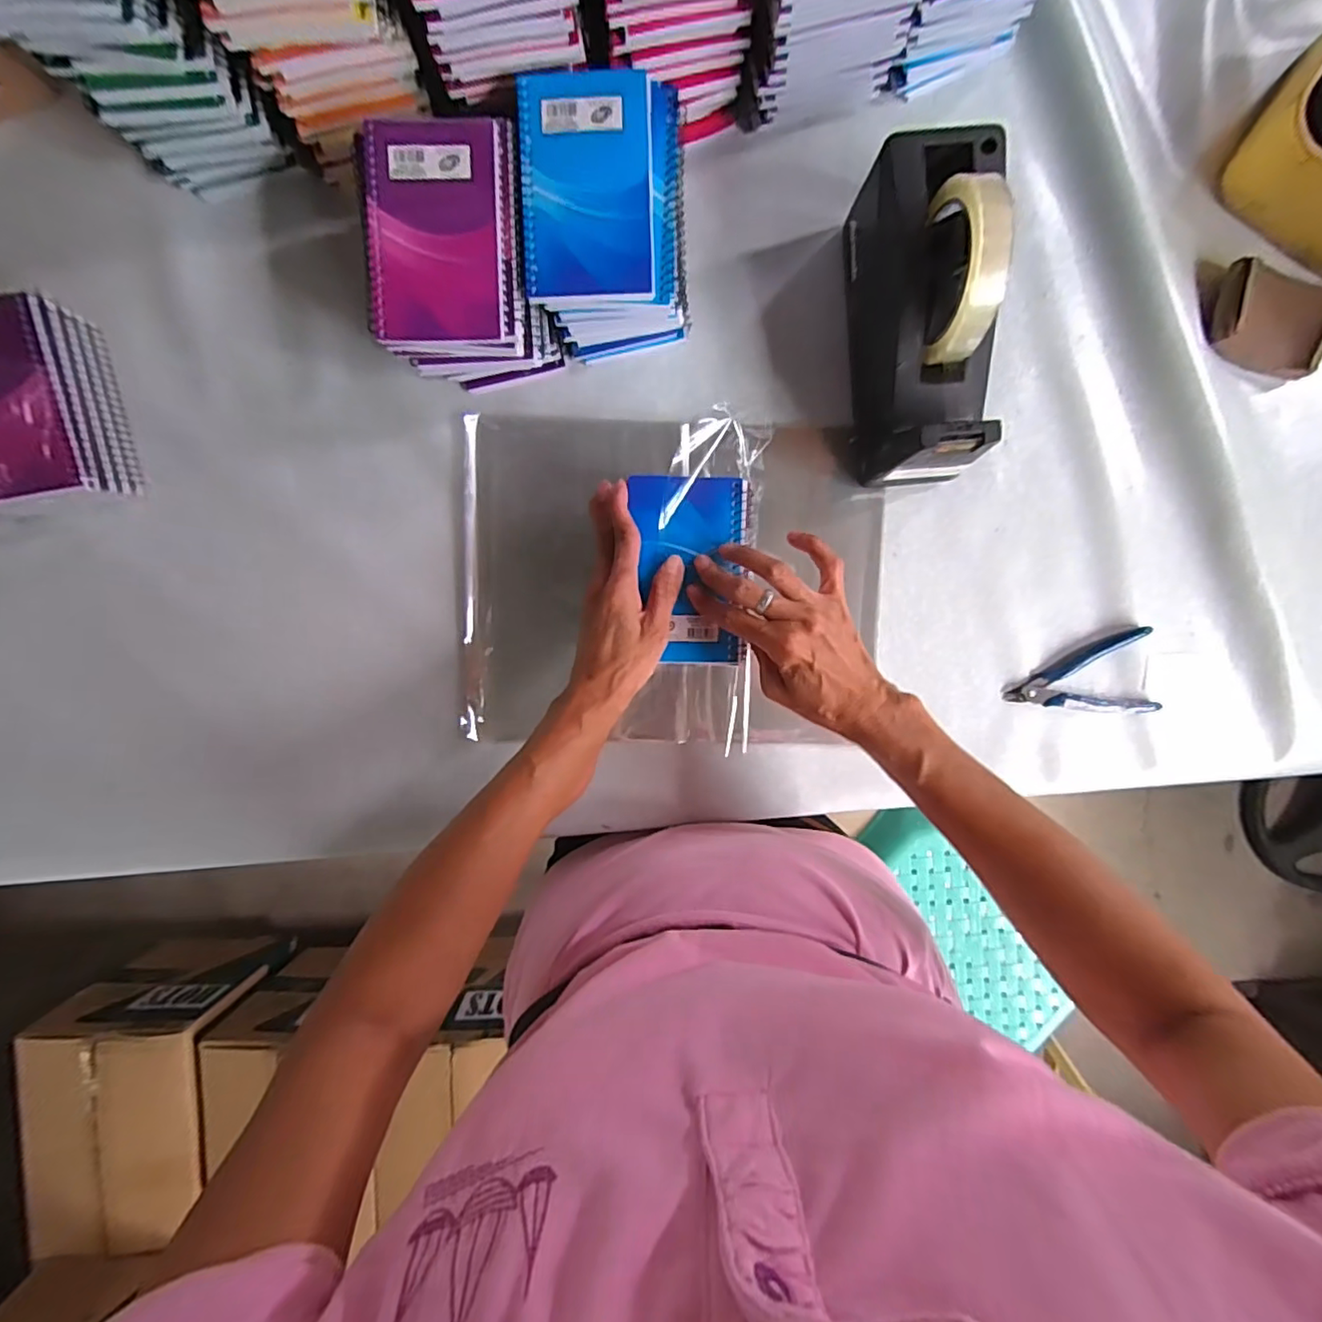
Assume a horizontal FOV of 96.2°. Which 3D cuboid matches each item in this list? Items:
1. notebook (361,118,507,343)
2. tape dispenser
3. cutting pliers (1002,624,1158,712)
[{"bbox_3d":[-0.142,-0.272,0.377,0.085,0.010,0.129,-1,94,0],"label":"notebook"},{"bbox_3d":[0.183,-0.233,0.405,0.076,0.125,0.204,-6,94,-2],"label":"tape dispenser"},{"bbox_3d":[0.346,0.020,0.483,0.116,0.015,0.067,-14,94,-1],"label":"cutting pliers"}]

